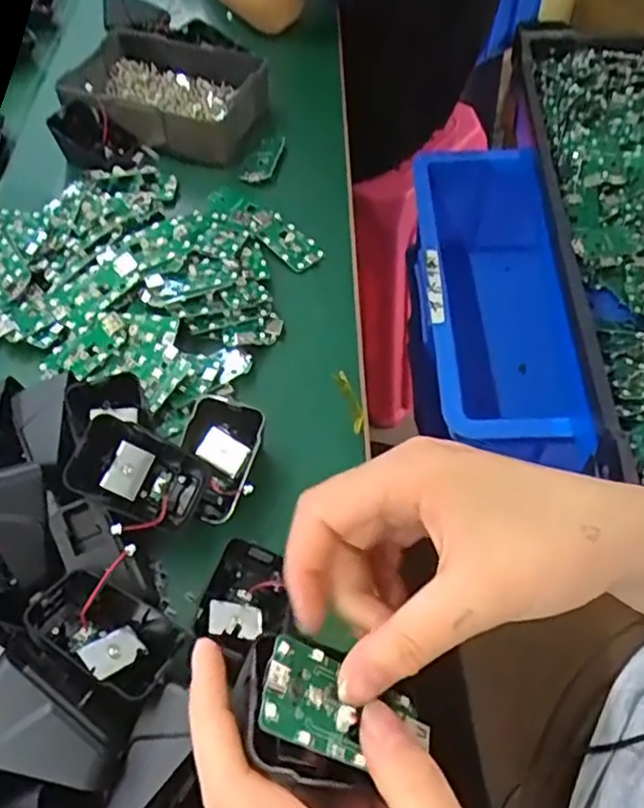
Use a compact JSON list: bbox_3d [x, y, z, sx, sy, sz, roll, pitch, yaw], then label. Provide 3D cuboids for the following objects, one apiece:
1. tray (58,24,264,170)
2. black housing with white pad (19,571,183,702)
[{"bbox_3d":[-0.136,-0.284,0.600,0.170,0.050,0.134,9,58,7],"label":"tray"},{"bbox_3d":[-0.103,0.108,0.320,0.069,0.029,0.039,21,58,17],"label":"black housing with white pad"}]

